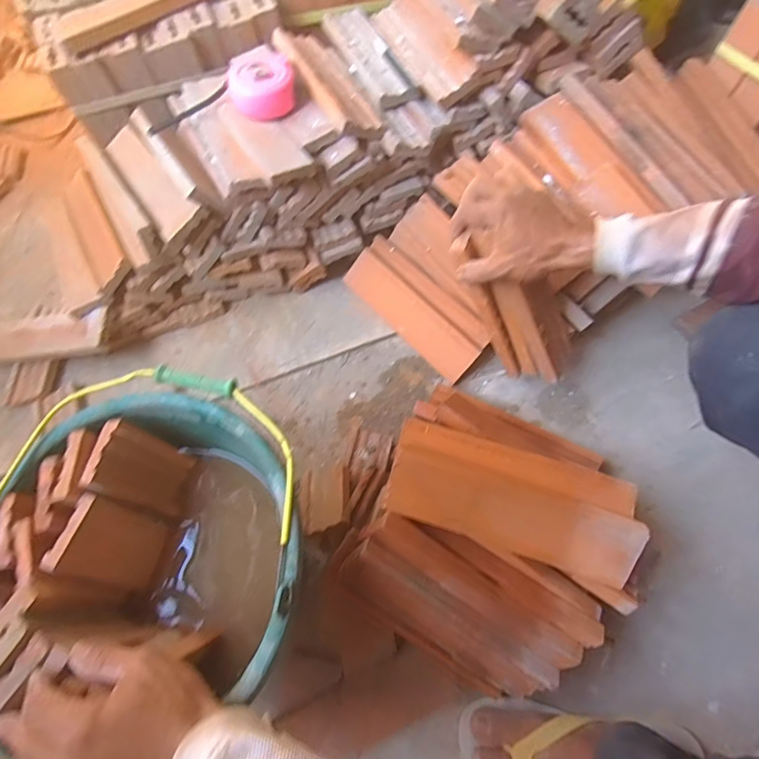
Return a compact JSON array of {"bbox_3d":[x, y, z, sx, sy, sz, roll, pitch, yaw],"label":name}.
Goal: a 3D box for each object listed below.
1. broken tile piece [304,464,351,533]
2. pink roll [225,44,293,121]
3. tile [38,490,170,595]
[{"bbox_3d":[-0.066,0.145,0.596,0.059,0.010,0.088,-20,40,10],"label":"broken tile piece"},{"bbox_3d":[-0.151,-0.380,0.621,0.087,0.045,0.078,-21,67,-6],"label":"pink roll"},{"bbox_3d":[-0.244,0.152,0.440,0.008,0.104,0.066,-6,55,34],"label":"tile"}]

